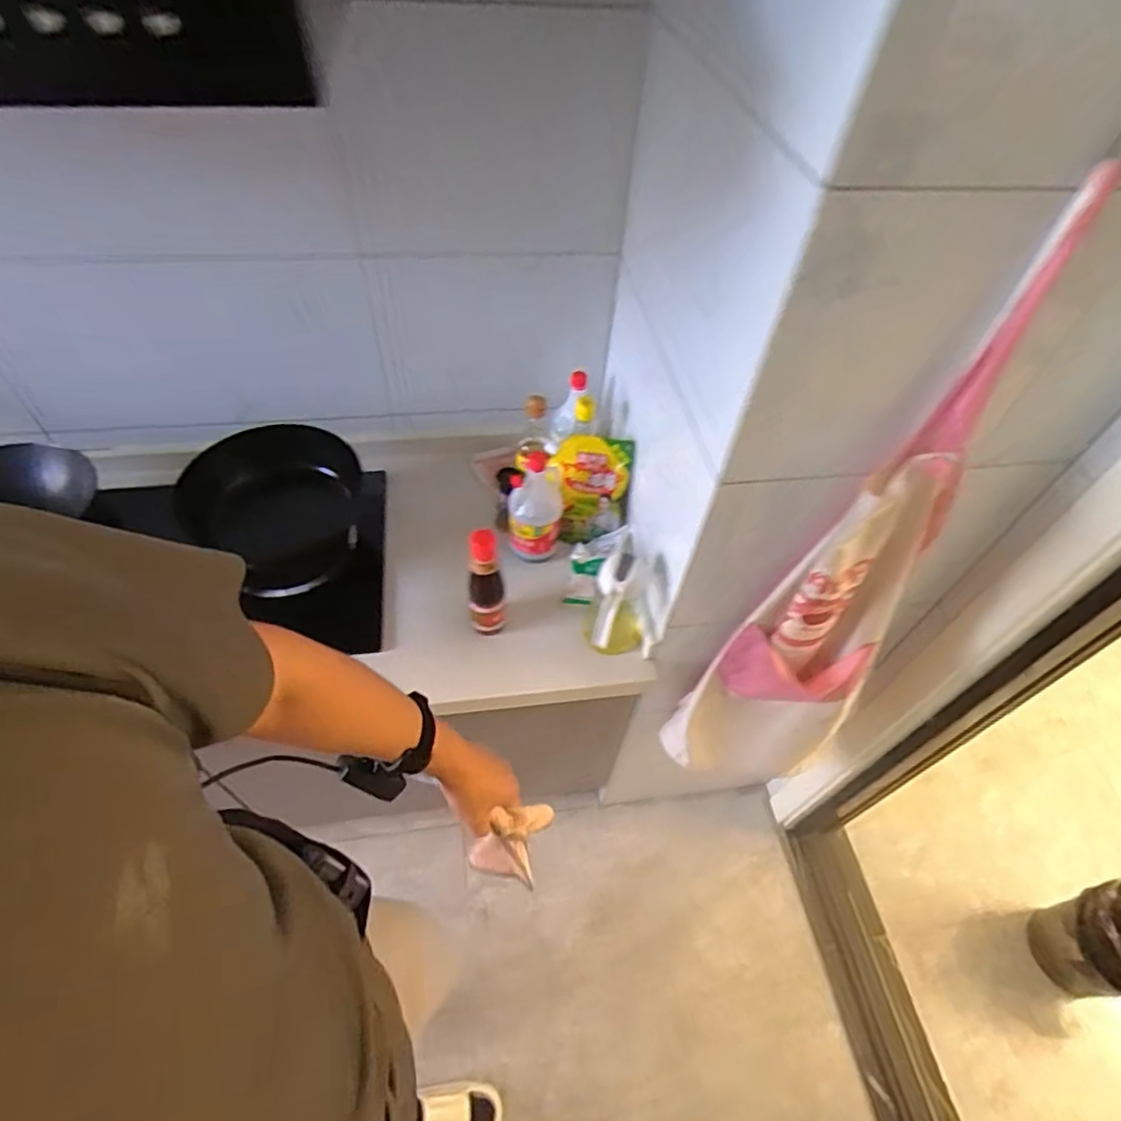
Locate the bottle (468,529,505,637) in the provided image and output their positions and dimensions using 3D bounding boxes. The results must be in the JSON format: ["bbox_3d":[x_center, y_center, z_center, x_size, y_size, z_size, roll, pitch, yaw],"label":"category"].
[{"bbox_3d":[-0.107,0.045,0.927,0.059,0.214,0.052,-5,53,-9],"label":"bottle"}]

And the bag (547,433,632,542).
[{"bbox_3d":[0.049,-0.118,1.048,0.129,0.197,0.029,11,35,11],"label":"bag"}]

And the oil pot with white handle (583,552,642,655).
[{"bbox_3d":[0.083,0.083,0.920,0.095,0.184,0.107,15,53,7],"label":"oil pot with white handle"}]

